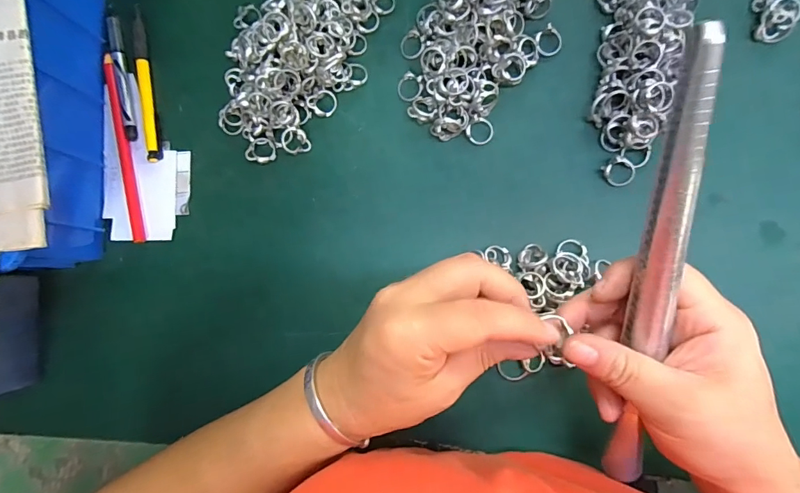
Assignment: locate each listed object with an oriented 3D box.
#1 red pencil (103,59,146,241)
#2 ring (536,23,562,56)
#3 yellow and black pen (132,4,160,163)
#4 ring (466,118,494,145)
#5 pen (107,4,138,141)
[{"bbox_3d":[-0.230,-0.082,0.351,0.011,0.007,0.159,-13,85,5],"label":"red pencil"},{"bbox_3d":[0.118,-0.163,0.332,0.021,0.009,0.022,0,86,6],"label":"ring"},{"bbox_3d":[-0.215,-0.137,0.354,0.011,0.006,0.133,-8,85,5],"label":"yellow and black pen"},{"bbox_3d":[0.064,-0.090,0.331,0.020,0.005,0.020,0,86,6],"label":"ring"},{"bbox_3d":[-0.237,-0.150,0.358,0.011,0.006,0.122,-13,85,5],"label":"pen"}]

